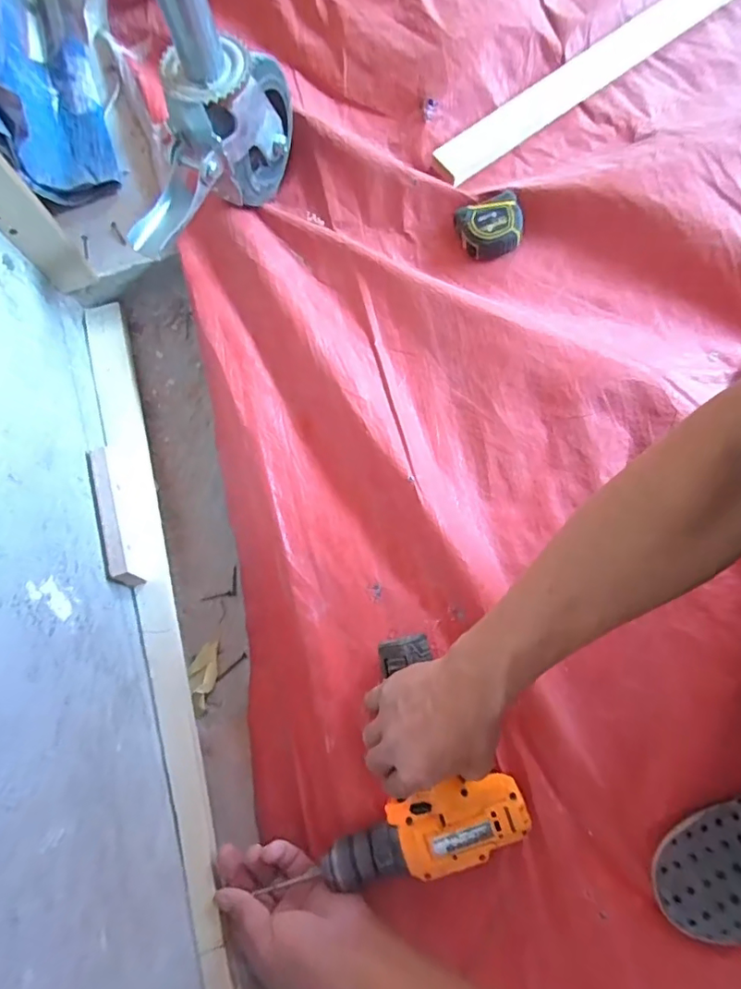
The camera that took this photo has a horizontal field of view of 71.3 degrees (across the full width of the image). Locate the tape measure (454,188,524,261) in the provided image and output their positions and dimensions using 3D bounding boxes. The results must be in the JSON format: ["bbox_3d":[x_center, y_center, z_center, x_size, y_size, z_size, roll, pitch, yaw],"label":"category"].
[{"bbox_3d":[0.146,-0.324,0.627,0.071,0.042,0.070,-15,76,-2],"label":"tape measure"}]

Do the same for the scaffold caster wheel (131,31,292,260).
[{"bbox_3d":[-0.167,-0.361,0.568,0.076,0.164,0.262,21,77,7],"label":"scaffold caster wheel"}]

